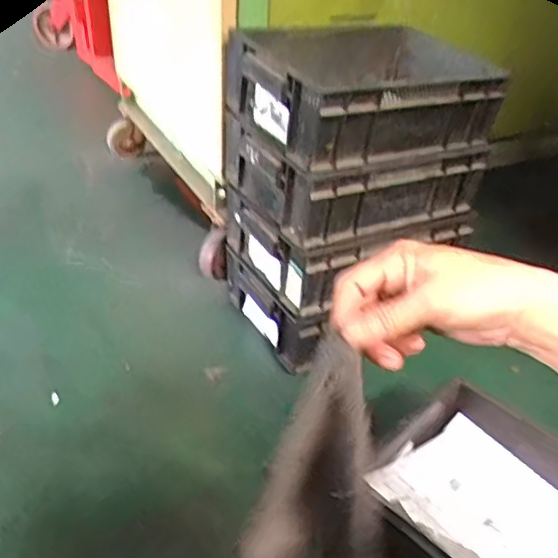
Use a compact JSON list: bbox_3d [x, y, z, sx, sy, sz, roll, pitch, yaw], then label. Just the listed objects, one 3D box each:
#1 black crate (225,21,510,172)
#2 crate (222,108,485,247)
[{"bbox_3d":[0.112,-0.283,0.840,0.332,0.117,0.299,-15,38,-25],"label":"black crate"},{"bbox_3d":[0.105,-0.183,0.903,0.322,0.115,0.279,-18,40,-29],"label":"crate"}]

